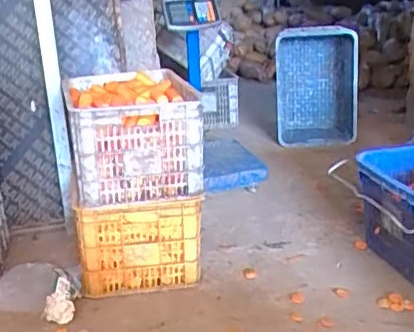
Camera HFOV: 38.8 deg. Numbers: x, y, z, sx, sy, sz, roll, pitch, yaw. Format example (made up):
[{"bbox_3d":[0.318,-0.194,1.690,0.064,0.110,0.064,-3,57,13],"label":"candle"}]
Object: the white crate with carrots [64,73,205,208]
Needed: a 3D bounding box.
[{"bbox_3d":[-0.219,-0.108,1.743,0.335,0.244,0.559,-8,19,-10],"label":"white crate with carrots"}]

